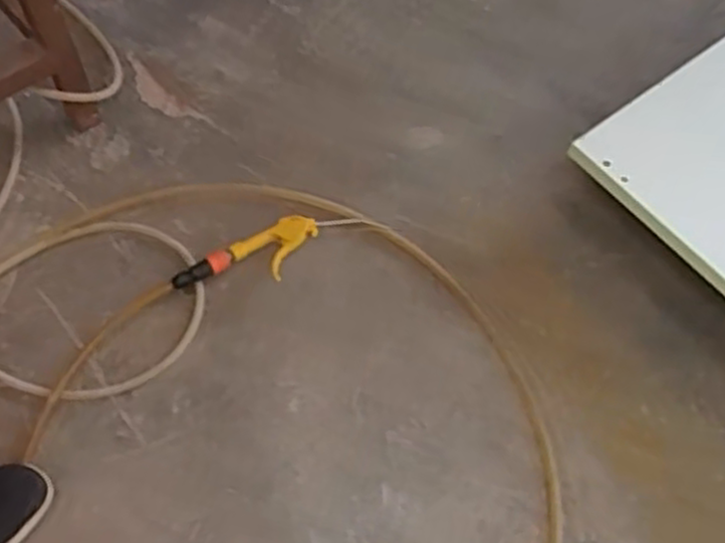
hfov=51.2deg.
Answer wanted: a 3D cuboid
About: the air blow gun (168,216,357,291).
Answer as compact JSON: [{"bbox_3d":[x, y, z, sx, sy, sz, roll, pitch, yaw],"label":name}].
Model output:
[{"bbox_3d":[-0.131,-0.027,1.059,0.261,0.024,0.077,-32,68,-19],"label":"air blow gun"}]

